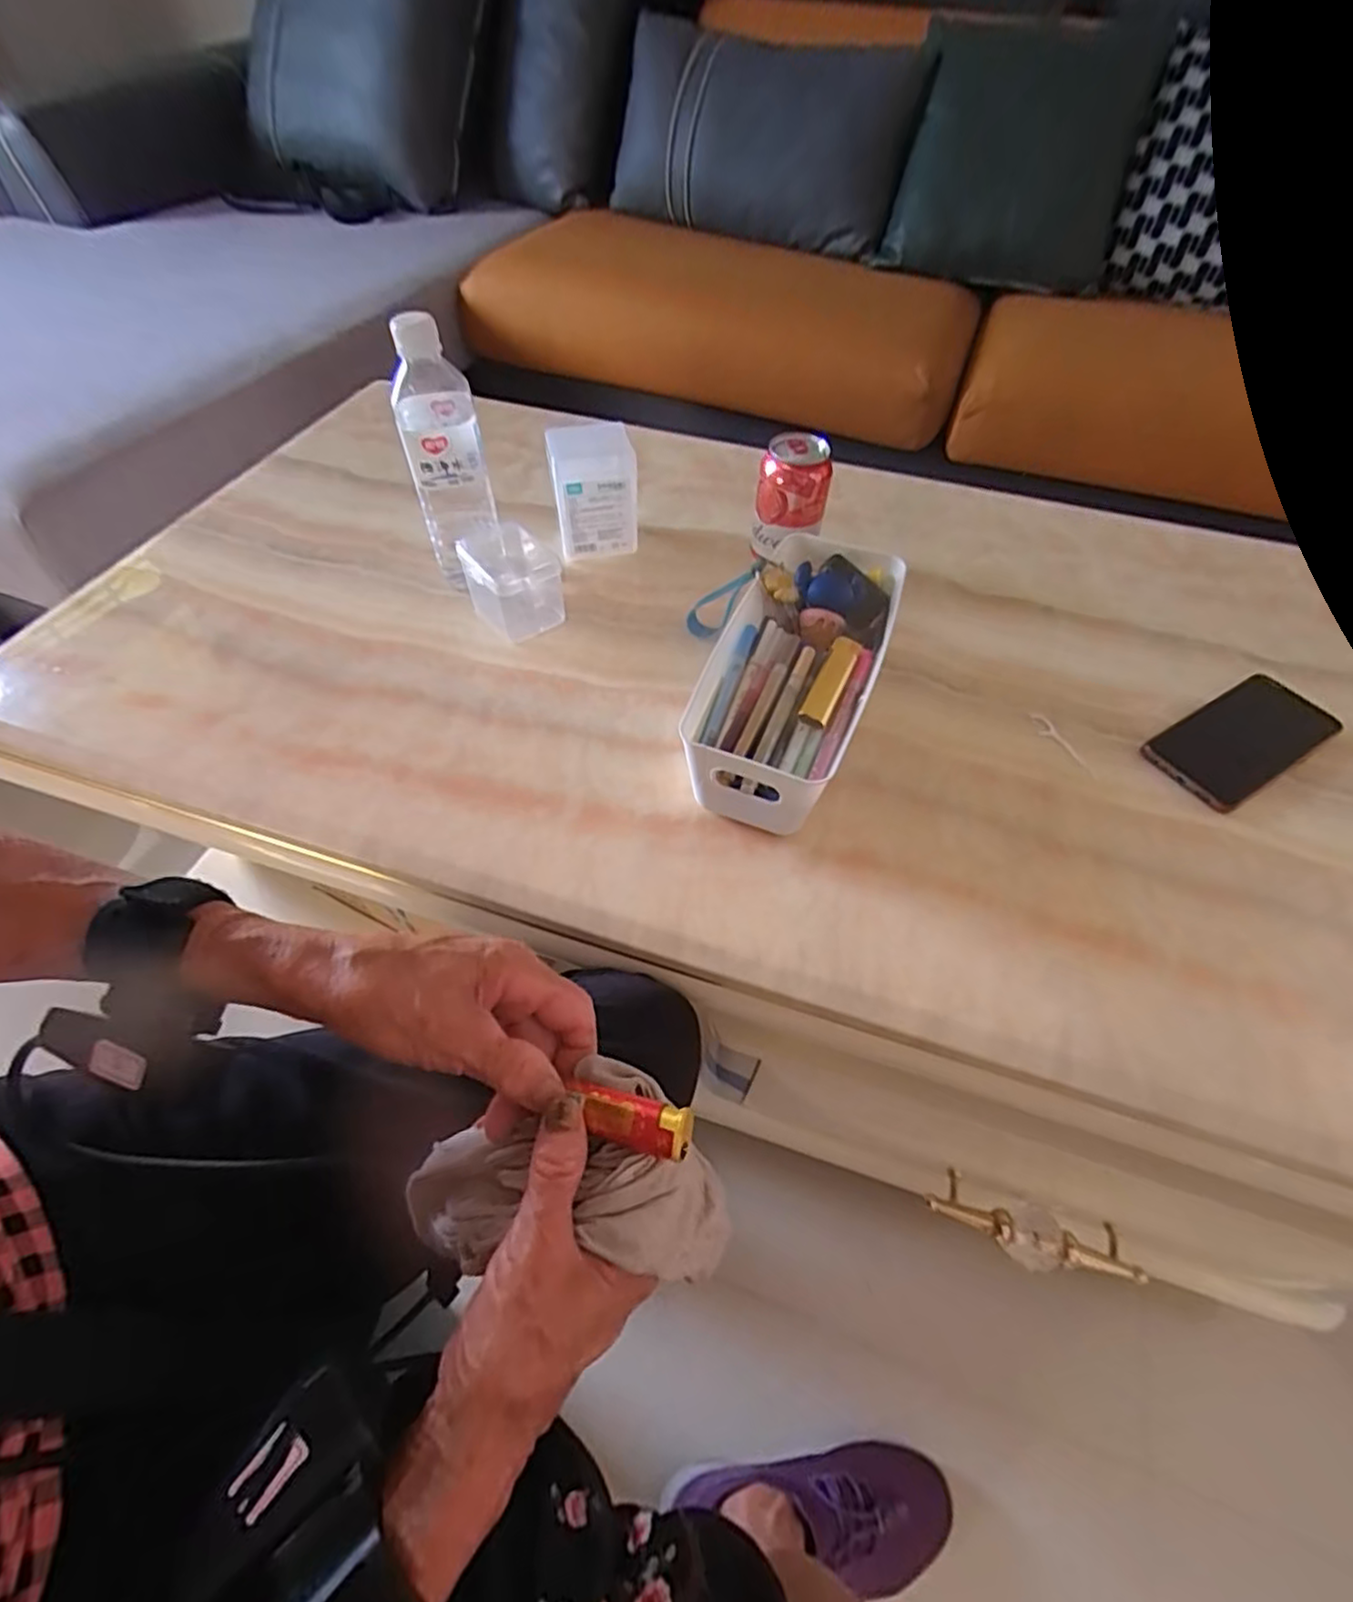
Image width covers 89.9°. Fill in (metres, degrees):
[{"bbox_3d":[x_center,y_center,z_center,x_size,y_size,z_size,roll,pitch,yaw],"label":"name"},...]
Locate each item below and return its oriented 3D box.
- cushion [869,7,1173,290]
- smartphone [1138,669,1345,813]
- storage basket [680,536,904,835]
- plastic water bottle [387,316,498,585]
[{"bbox_3d":[0.639,-1.239,1.259,0.421,0.171,0.462,17,93,13],"label":"cushion"},{"bbox_3d":[0.458,-0.051,0.548,0.173,0.007,0.074,-26,61,-19],"label":"smartphone"},{"bbox_3d":[0.091,-0.096,0.520,0.106,0.082,0.257,18,54,12],"label":"storage basket"},{"bbox_3d":[-0.191,-0.281,0.569,0.060,0.214,0.058,-12,54,-11],"label":"plastic water bottle"}]

